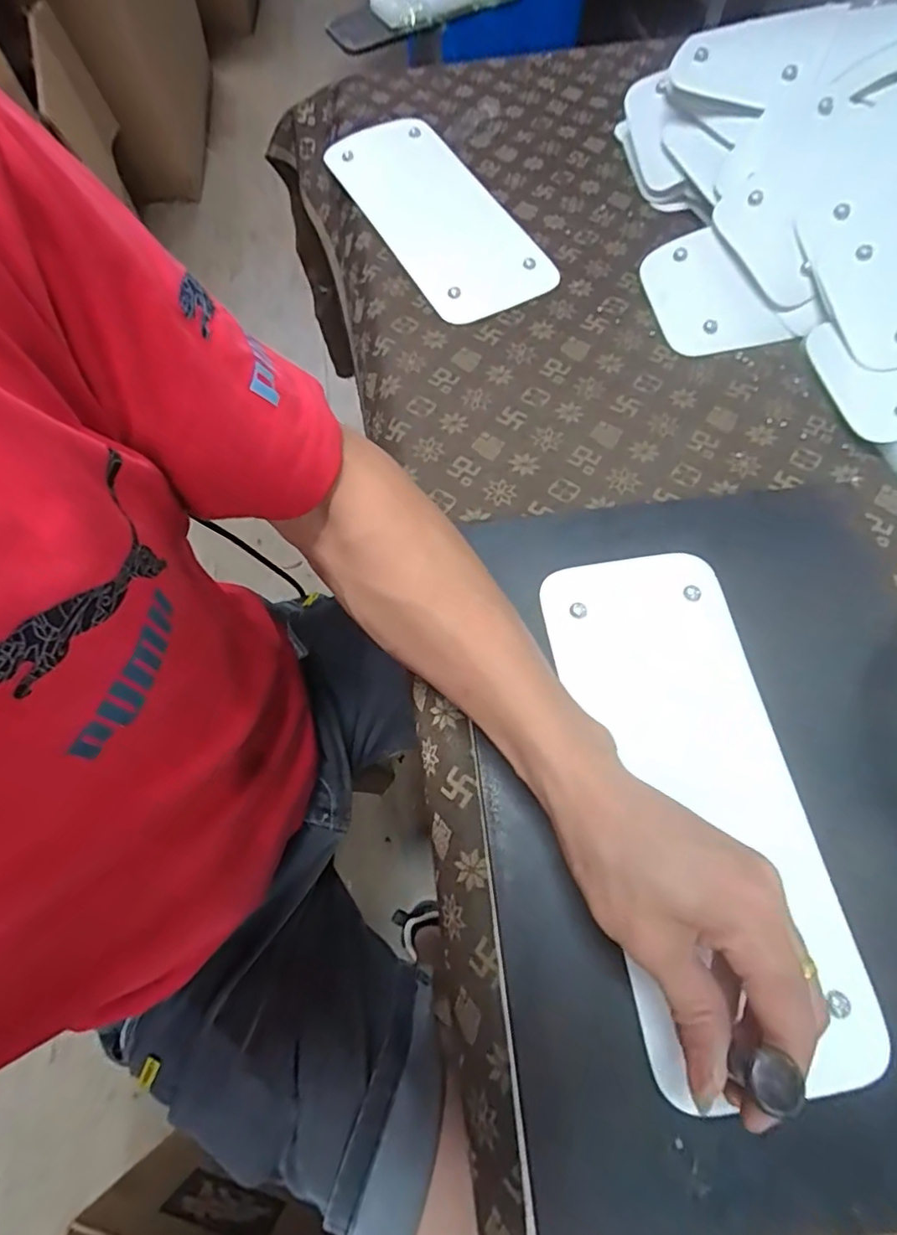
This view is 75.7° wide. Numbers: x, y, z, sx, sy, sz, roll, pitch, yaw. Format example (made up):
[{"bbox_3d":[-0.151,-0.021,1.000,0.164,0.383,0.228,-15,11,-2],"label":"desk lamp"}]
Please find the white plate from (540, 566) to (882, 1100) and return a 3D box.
[{"bbox_3d":[0.141,0.098,0.340,0.118,0.010,0.296,-11,68,2],"label":"white plate"}]

